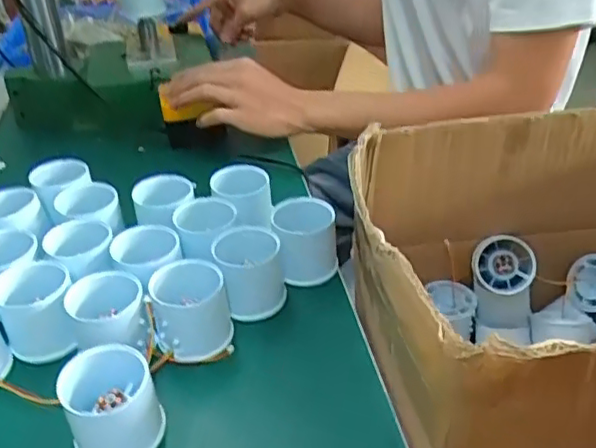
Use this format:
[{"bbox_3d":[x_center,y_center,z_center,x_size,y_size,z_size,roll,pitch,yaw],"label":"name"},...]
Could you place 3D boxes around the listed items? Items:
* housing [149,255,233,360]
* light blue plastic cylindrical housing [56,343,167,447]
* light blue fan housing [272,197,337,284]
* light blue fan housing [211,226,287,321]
[{"bbox_3d":[-0.076,0.062,0.443,0.052,0.051,0.054,-9,35,-7],"label":"housing"},{"bbox_3d":[-0.114,0.110,0.374,0.054,0.050,0.051,-18,37,-19],"label":"light blue plastic cylindrical housing"},{"bbox_3d":[0.006,0.014,0.500,0.048,0.057,0.047,-5,35,-1],"label":"light blue fan housing"},{"bbox_3d":[-0.036,0.039,0.475,0.051,0.048,0.063,-11,35,-9],"label":"light blue fan housing"}]

